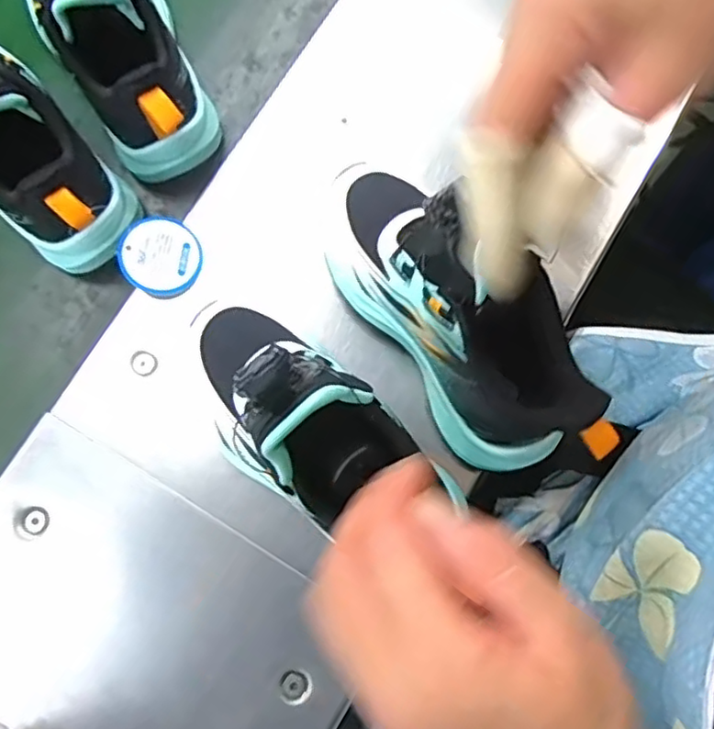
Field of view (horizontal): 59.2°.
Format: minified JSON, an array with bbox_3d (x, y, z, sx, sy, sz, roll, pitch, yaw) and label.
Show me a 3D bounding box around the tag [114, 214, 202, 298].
[{"bbox_3d":[-0.121,-0.067,0.387,0.048,0.004,0.048,29,74,-8],"label":"tag"}]

